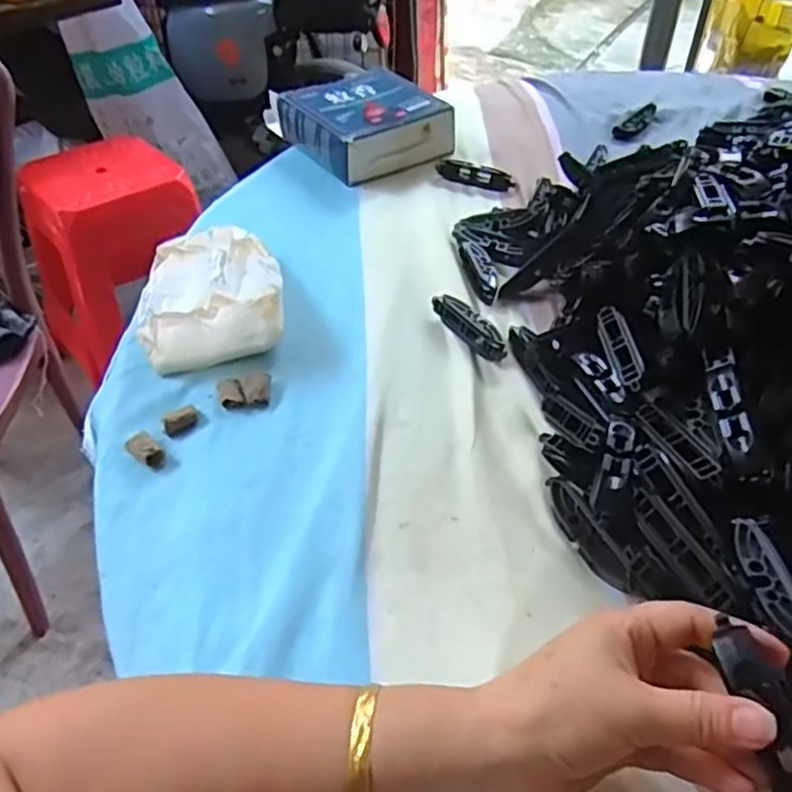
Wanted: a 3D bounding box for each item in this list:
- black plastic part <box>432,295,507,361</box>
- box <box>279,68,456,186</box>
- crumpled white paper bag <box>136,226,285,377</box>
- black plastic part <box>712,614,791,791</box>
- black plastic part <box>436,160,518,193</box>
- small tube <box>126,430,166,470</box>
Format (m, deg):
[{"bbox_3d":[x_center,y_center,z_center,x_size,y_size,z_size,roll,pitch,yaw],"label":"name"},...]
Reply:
[{"bbox_3d":[0.058,-0.053,0.535,0.020,0.017,0.077,-26,51,-24],"label":"black plastic part"},{"bbox_3d":[-0.033,-0.294,0.755,0.145,0.047,0.149,-27,51,-24],"label":"box"},{"bbox_3d":[-0.146,-0.085,0.546,0.112,0.040,0.148,-13,46,-12],"label":"crumpled white paper bag"},{"bbox_3d":[0.149,0.130,0.278,0.021,0.014,0.077,-14,77,-13],"label":"black plastic part"},{"bbox_3d":[0.083,-0.225,0.717,0.083,0.018,0.019,18,48,17],"label":"black plastic part"},{"bbox_3d":[-0.160,0.035,0.453,0.029,0.008,0.015,33,54,29],"label":"small tube"}]

